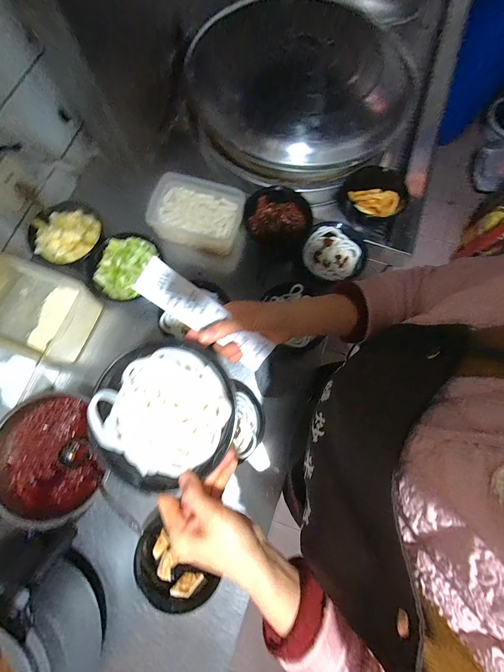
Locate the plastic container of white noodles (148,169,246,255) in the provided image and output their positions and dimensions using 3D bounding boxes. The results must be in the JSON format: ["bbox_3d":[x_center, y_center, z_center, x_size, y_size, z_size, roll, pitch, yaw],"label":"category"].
[{"bbox_3d":[-0.139,-0.318,0.676,0.233,0.066,0.164,18,77,4],"label":"plastic container of white noodles"}]

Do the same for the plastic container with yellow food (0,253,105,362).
[{"bbox_3d":[-0.507,-0.053,0.611,0.257,0.106,0.190,18,77,4],"label":"plastic container with yellow food"}]

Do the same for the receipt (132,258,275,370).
[{"bbox_3d":[-0.064,-0.027,0.376,0.208,0.010,0.054,36,107,-10],"label":"receipt"}]

